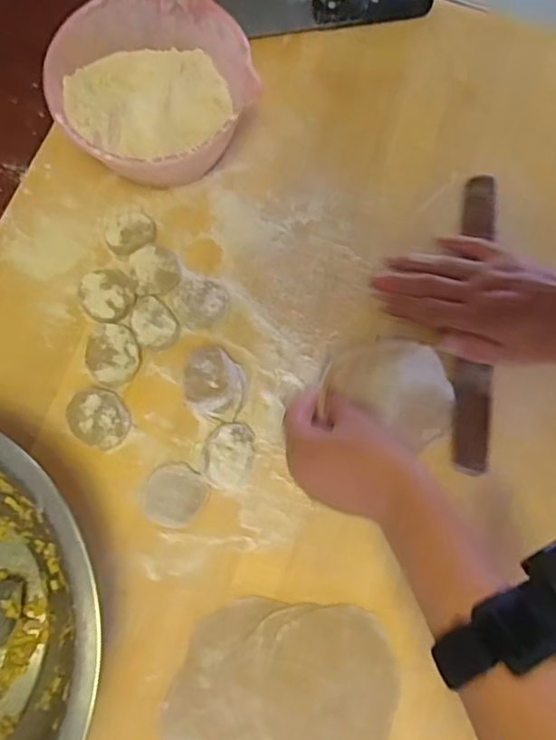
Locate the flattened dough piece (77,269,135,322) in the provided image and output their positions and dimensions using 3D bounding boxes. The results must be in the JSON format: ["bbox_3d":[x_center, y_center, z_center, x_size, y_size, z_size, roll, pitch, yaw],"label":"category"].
[{"bbox_3d":[-0.139,-0.061,0.478,0.043,0.015,0.044,0,76,-2],"label":"flattened dough piece"}]

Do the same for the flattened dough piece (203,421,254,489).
[{"bbox_3d":[-0.038,0.065,0.445,0.036,0.015,0.049,17,76,2],"label":"flattened dough piece"}]

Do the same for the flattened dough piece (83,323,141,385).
[{"bbox_3d":[-0.132,-0.012,0.465,0.043,0.016,0.046,0,76,-2],"label":"flattened dough piece"}]

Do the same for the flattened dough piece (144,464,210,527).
[{"bbox_3d":[-0.079,0.094,0.442,0.043,0.012,0.045,0,76,-2],"label":"flattened dough piece"}]

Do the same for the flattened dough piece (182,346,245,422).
[{"bbox_3d":[-0.049,0.010,0.454,0.046,0.022,0.051,13,76,1],"label":"flattened dough piece"}]

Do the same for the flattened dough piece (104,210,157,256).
[{"bbox_3d":[-0.125,-0.117,0.491,0.041,0.016,0.040,0,76,-2],"label":"flattened dough piece"}]

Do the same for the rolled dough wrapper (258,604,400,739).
[{"bbox_3d":[0.037,0.224,0.417,0.093,0.006,0.101,1,74,-4],"label":"rolled dough wrapper"}]

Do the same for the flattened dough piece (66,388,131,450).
[{"bbox_3d":[-0.138,0.038,0.454,0.049,0.013,0.041,39,78,8],"label":"flattened dough piece"}]

